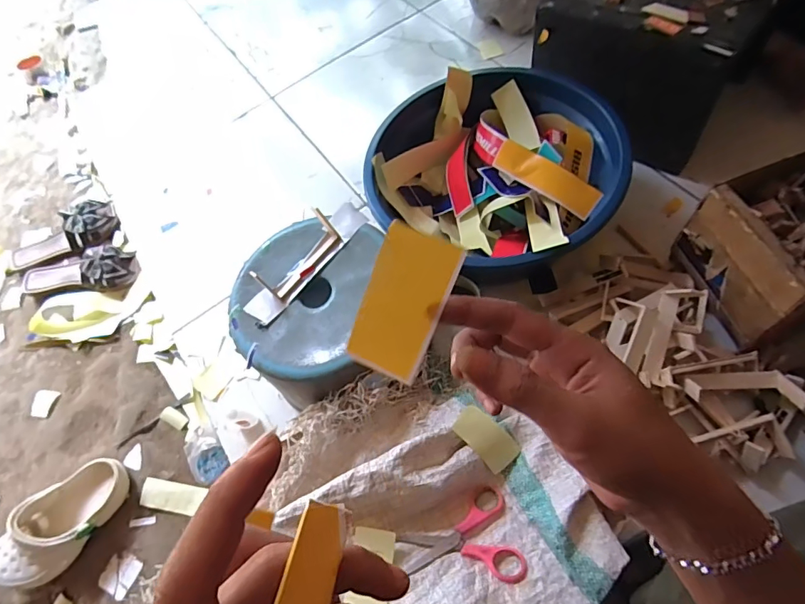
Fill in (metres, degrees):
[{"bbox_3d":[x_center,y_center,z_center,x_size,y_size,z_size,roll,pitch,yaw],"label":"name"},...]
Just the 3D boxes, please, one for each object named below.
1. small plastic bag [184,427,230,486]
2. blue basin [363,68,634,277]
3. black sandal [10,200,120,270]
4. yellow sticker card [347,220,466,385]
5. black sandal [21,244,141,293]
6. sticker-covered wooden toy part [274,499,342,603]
[{"bbox_3d":[-0.333,0.250,0.788,0.074,0.043,0.089,-32,62,-7],"label":"small plastic bag"},{"bbox_3d":[0.131,-0.181,0.699,0.350,0.147,0.330,35,73,24],"label":"blue basin"},{"bbox_3d":[-0.770,-0.149,1.056,0.256,0.063,0.111,-22,61,-1],"label":"black sandal"},{"bbox_3d":[-0.001,0.002,0.253,0.042,0.004,0.081,22,107,4],"label":"yellow sticker card"},{"bbox_3d":[-0.692,-0.069,1.006,0.261,0.058,0.096,-4,62,8],"label":"black sandal"},{"bbox_3d":[-0.033,0.097,0.162,0.020,0.004,0.050,30,57,-15],"label":"sticker-covered wooden toy part"}]

